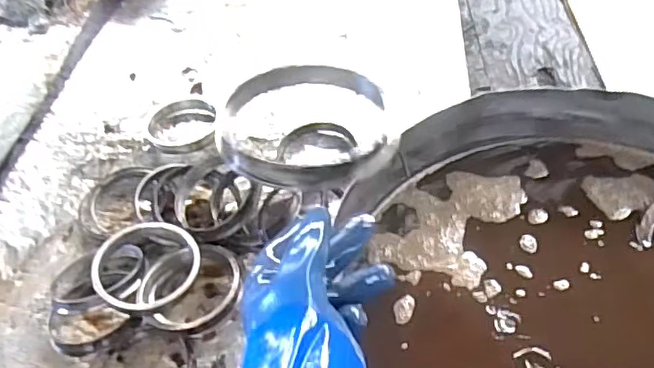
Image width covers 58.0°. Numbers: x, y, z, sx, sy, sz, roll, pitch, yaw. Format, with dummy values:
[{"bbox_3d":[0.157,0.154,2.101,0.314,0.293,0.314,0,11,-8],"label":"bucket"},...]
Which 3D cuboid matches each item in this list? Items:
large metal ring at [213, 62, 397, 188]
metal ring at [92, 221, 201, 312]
[{"bbox_3d":[-0.025,-0.060,0.587,0.168,0.022,0.143,-19,63,-14],"label":"large metal ring"},{"bbox_3d":[-0.306,0.135,0.996,0.163,0.033,0.169,5,66,-11],"label":"metal ring"}]

